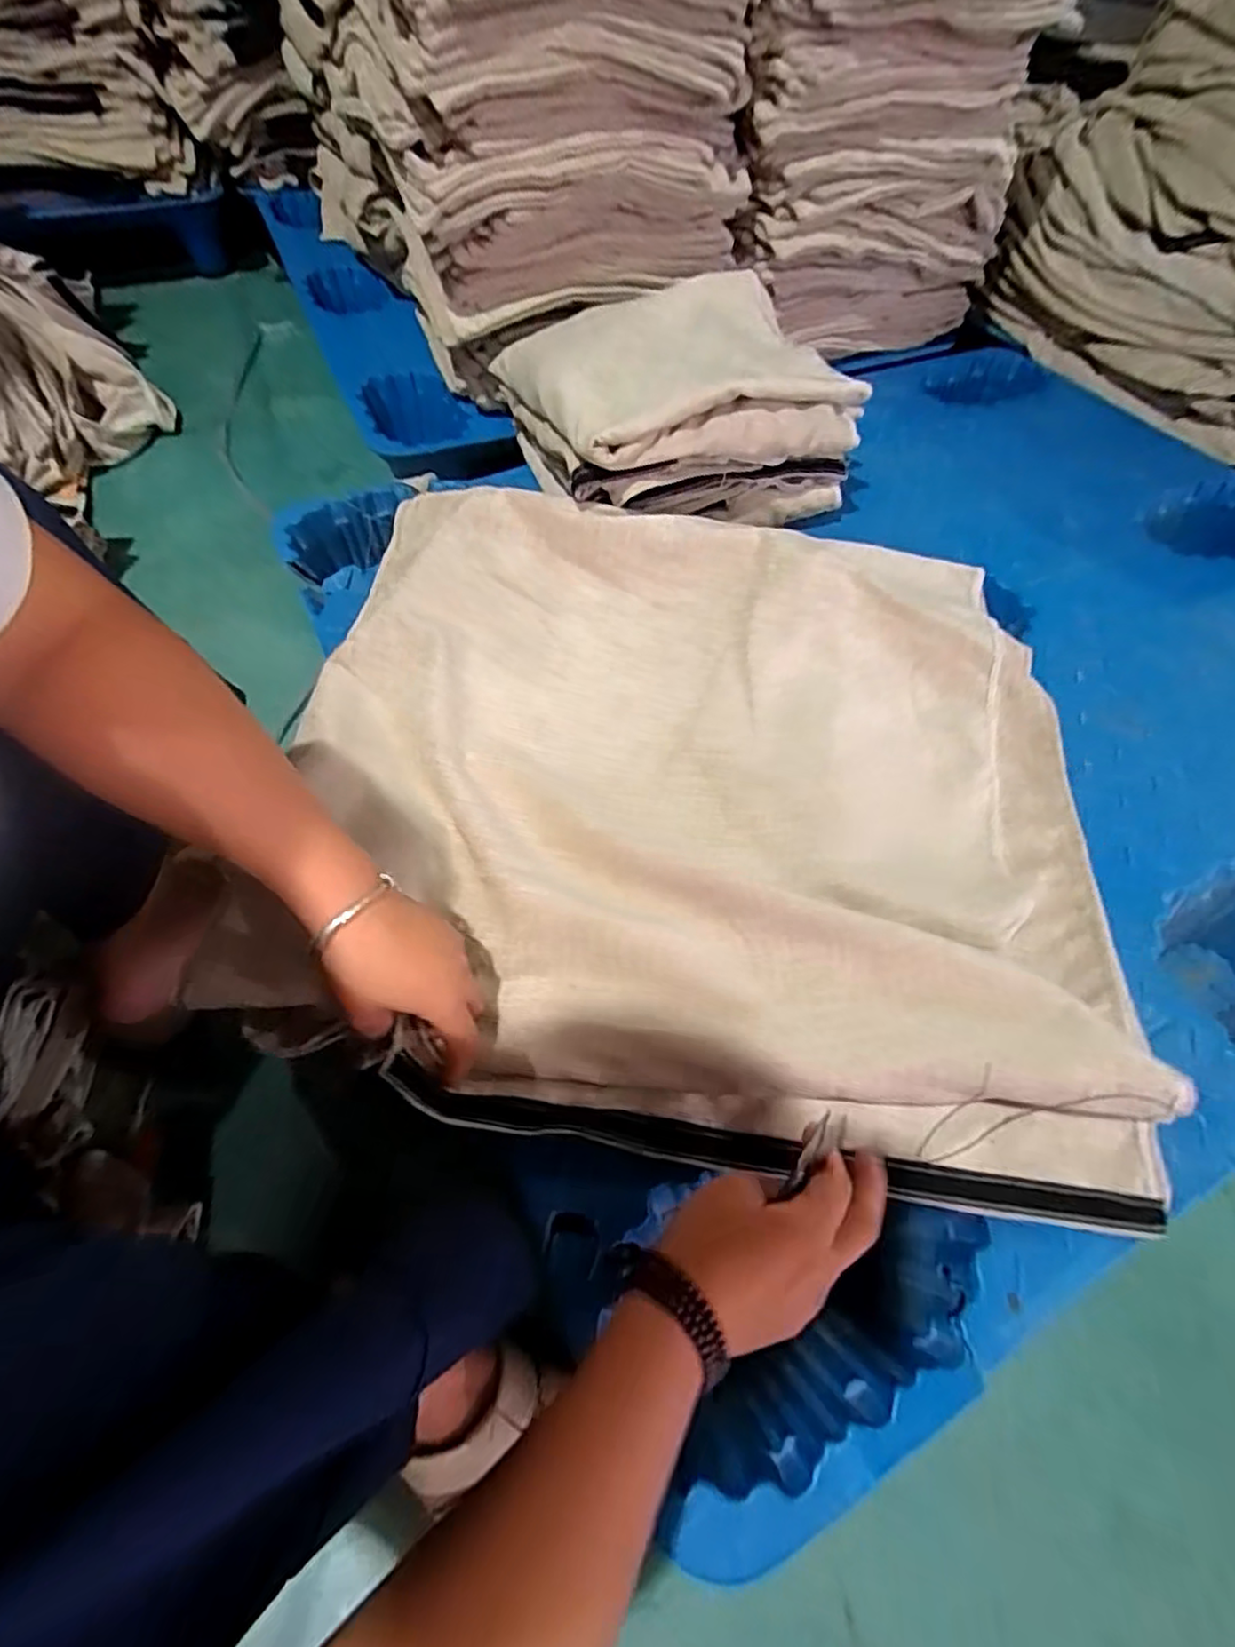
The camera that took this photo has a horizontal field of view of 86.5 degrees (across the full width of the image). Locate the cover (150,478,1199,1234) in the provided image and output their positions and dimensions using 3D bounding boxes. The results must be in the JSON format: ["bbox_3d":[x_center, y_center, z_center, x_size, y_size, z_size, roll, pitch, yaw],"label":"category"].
[{"bbox_3d":[0.062,-0.057,0.544,0.633,0.090,0.595,7,62,4],"label":"cover"}]

